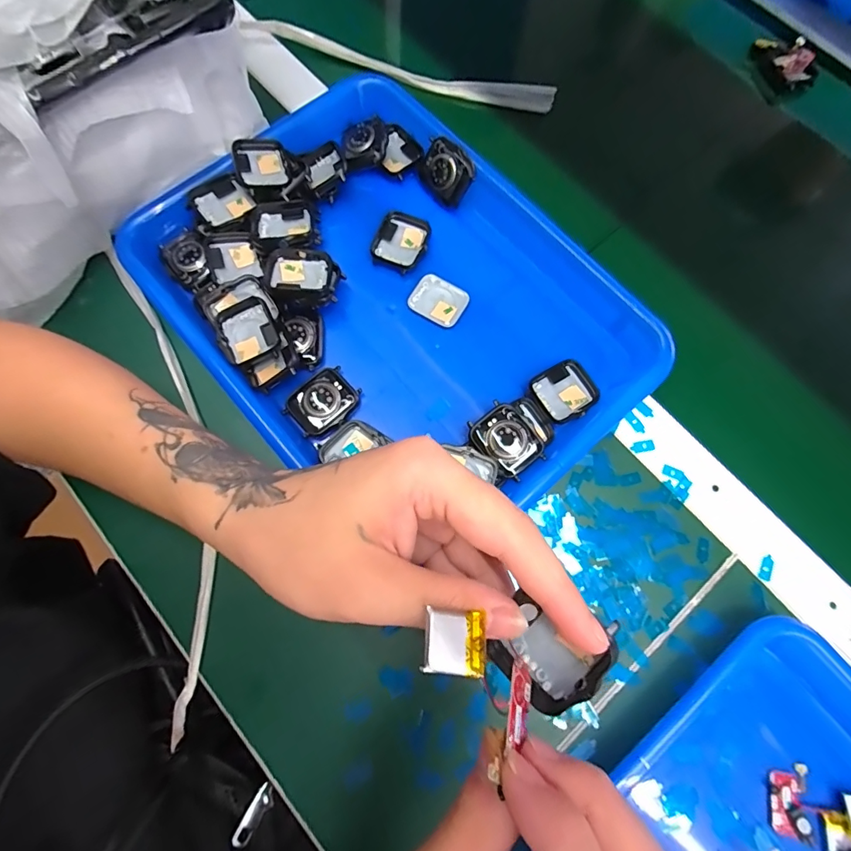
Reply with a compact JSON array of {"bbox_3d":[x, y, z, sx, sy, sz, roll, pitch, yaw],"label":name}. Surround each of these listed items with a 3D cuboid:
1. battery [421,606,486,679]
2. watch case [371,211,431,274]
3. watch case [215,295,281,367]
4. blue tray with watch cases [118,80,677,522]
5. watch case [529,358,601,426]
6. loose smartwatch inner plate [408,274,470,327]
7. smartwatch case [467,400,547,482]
[{"bbox_3d":[0.010,0.072,0.146,0.021,0.004,0.018,17,63,-16],"label":"battery"},{"bbox_3d":[-0.018,-0.139,0.333,0.037,0.006,0.044,18,75,4],"label":"watch case"},{"bbox_3d":[-0.120,-0.061,0.302,0.037,0.016,0.043,-21,76,-7],"label":"watch case"},{"bbox_3d":[-0.025,-0.086,0.315,0.247,0.037,0.323,-39,79,-11],"label":"blue tray with watch cases"},{"bbox_3d":[0.096,-0.023,0.308,0.042,0.010,0.037,-28,77,-8],"label":"watch case"},{"bbox_3d":[0.010,-0.092,0.326,0.038,0.004,0.032,28,76,6],"label":"loose smartwatch inner plate"},{"bbox_3d":[0.052,0.010,0.288,0.036,0.012,0.045,-39,79,-10],"label":"smartwatch case"}]

